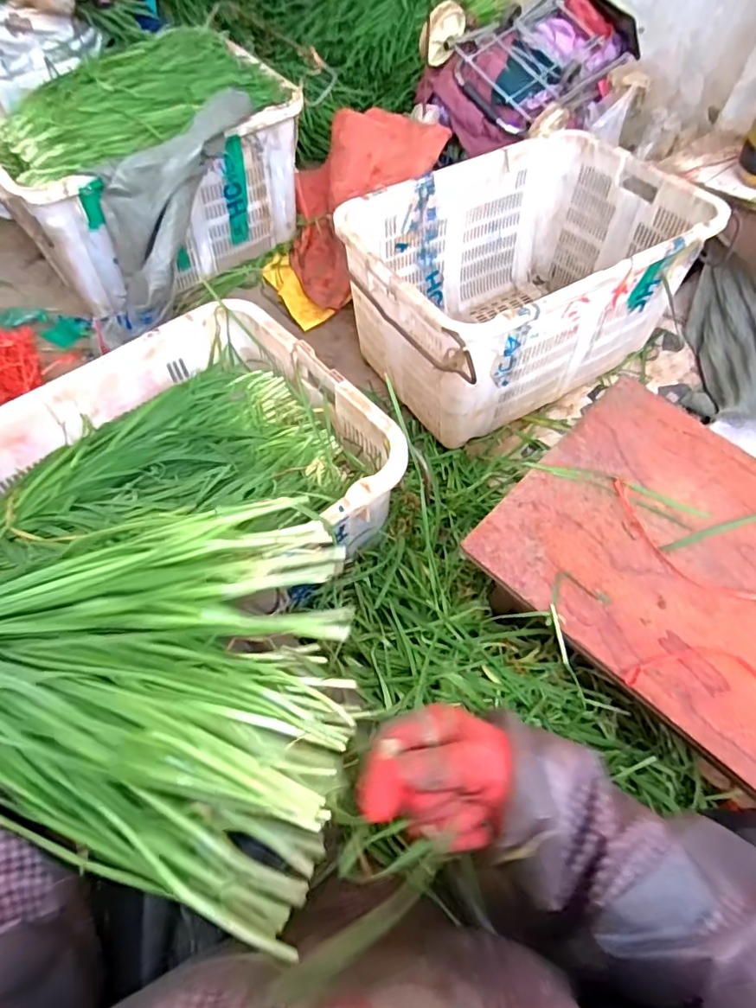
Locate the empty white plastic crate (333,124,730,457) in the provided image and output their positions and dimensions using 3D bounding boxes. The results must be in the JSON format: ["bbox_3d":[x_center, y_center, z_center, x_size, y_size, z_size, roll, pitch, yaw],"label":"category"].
[{"bbox_3d":[0.306,-0.487,1.217,0.718,0.384,0.483,-32,66,-18],"label":"empty white plastic crate"}]

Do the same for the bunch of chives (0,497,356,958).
[{"bbox_3d":[-0.215,0.075,0.382,0.426,0.096,0.244,19,62,9],"label":"bunch of chives"}]

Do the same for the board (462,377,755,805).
[{"bbox_3d":[0.447,0.109,0.622,0.576,0.016,0.387,40,63,16],"label":"board"}]

